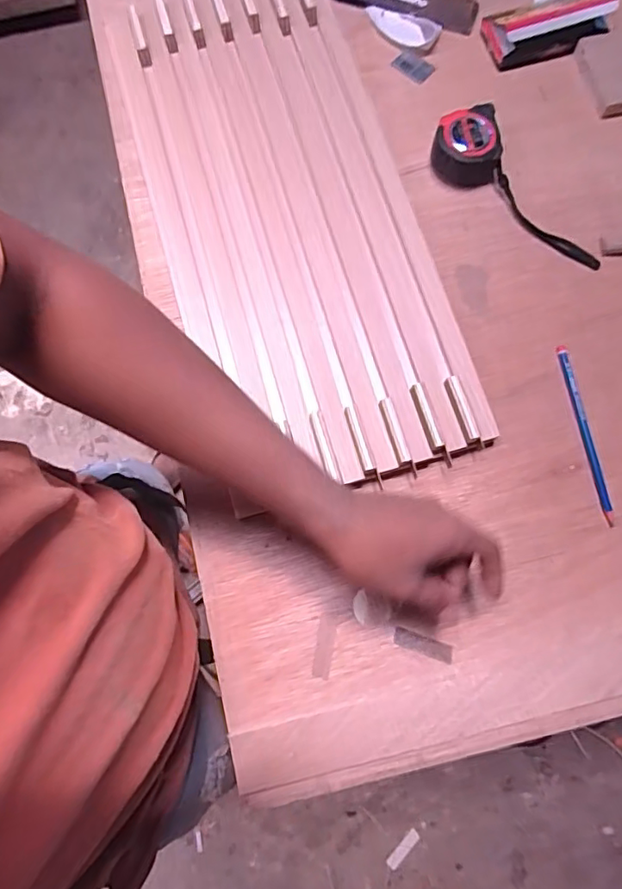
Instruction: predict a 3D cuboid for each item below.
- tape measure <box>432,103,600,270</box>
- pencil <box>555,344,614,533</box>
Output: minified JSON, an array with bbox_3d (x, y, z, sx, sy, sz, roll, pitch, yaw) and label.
[{"bbox_3d":[0.217,-0.266,0.561,0.216,0.038,0.077,41,80,10],"label":"tape measure"},{"bbox_3d":[0.256,-0.011,0.519,0.012,0.006,0.171,-10,76,-1],"label":"pencil"}]

